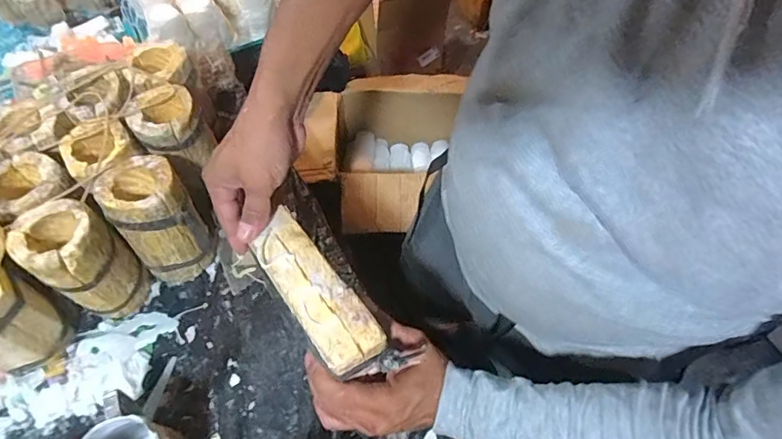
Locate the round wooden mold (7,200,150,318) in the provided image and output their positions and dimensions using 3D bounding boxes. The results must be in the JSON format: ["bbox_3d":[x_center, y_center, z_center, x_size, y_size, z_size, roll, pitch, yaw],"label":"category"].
[{"bbox_3d":[-0.379,0.056,0.598,0.085,0.162,0.085,0,58,0],"label":"round wooden mold"}]

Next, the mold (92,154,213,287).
[{"bbox_3d":[-0.300,0.003,0.628,0.093,0.154,0.106,-27,62,-15],"label":"mold"}]

